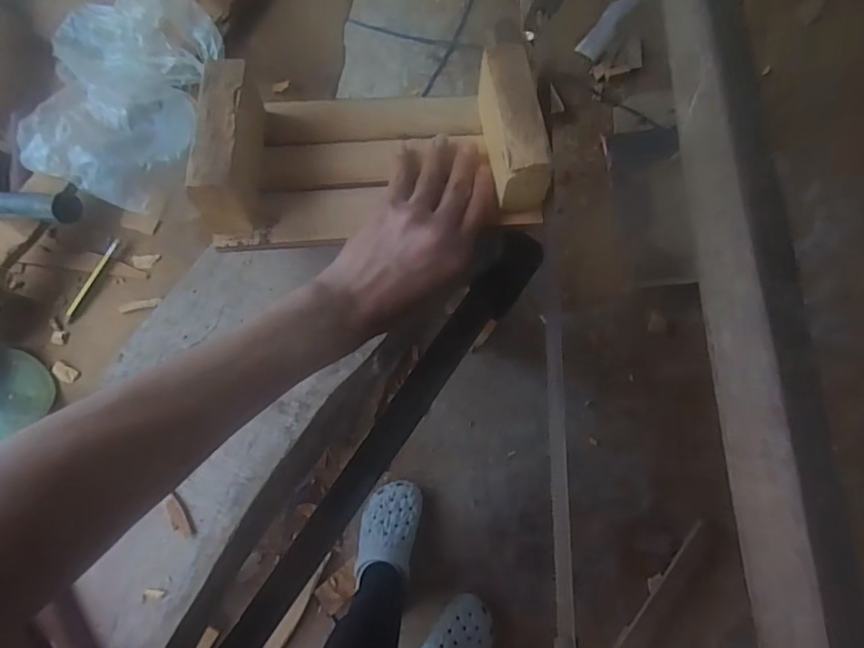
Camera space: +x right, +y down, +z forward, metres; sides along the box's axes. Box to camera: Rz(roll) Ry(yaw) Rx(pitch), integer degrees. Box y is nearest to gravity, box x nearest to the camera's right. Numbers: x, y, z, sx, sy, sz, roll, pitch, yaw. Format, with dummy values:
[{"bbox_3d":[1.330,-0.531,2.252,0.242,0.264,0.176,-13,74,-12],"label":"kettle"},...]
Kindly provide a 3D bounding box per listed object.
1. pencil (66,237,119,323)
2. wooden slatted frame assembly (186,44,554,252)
[{"bbox_3d":[-0.325,-0.042,0.512,0.008,0.009,0.090,33,88,5],"label":"pencil"},{"bbox_3d":[-0.046,-0.139,0.420,0.250,0.079,0.159,-3,65,0],"label":"wooden slatted frame assembly"}]

